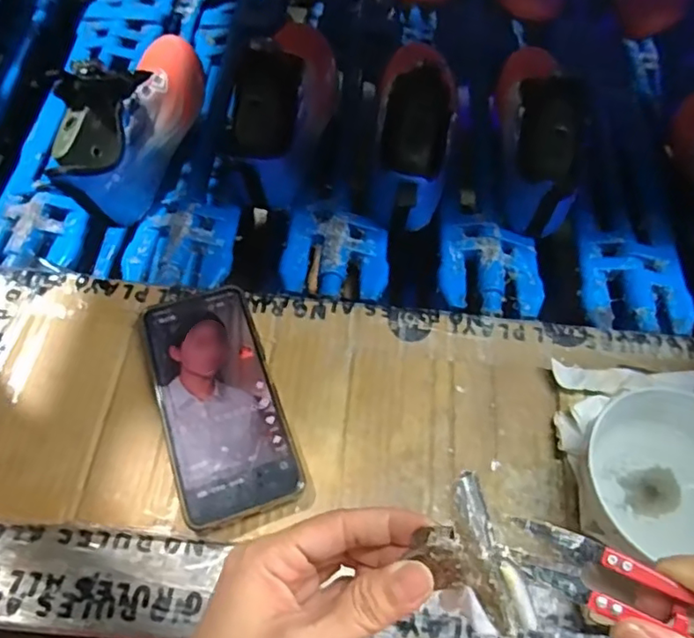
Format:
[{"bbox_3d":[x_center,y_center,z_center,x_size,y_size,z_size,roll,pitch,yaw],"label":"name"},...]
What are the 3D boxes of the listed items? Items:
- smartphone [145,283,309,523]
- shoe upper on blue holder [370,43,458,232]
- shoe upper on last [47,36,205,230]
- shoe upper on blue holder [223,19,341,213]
[{"bbox_3d":[-0.089,0.053,0.395,0.075,0.017,0.165,-15,62,-12],"label":"smartphone"},{"bbox_3d":[0.061,-0.156,0.502,0.067,0.068,0.145,6,97,0],"label":"shoe upper on blue holder"},{"bbox_3d":[-0.201,-0.202,0.544,0.076,0.088,0.224,12,62,4],"label":"shoe upper on last"},{"bbox_3d":[-0.054,-0.221,0.550,0.070,0.105,0.236,13,62,4],"label":"shoe upper on blue holder"}]

